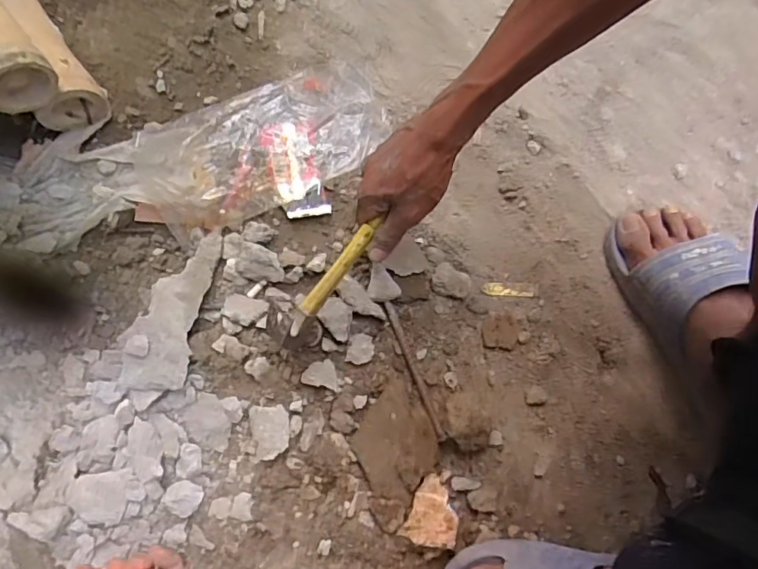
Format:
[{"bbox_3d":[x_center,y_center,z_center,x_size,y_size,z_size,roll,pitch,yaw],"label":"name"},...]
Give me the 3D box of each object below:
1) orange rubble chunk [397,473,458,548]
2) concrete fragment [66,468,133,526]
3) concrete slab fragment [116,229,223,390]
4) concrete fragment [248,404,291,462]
[{"bbox_3d":[0.054,0.226,0.531,0.050,0.029,0.061,12,77,2],"label":"orange rubble chunk"},{"bbox_3d":[-0.284,0.220,0.542,0.064,0.018,0.053,-9,77,-3],"label":"concrete fragment"},{"bbox_3d":[-0.219,0.021,0.553,0.071,0.041,0.177,9,80,2],"label":"concrete slab fragment"},{"bbox_3d":[-0.112,0.149,0.539,0.040,0.008,0.053,-3,61,-5],"label":"concrete fragment"}]

